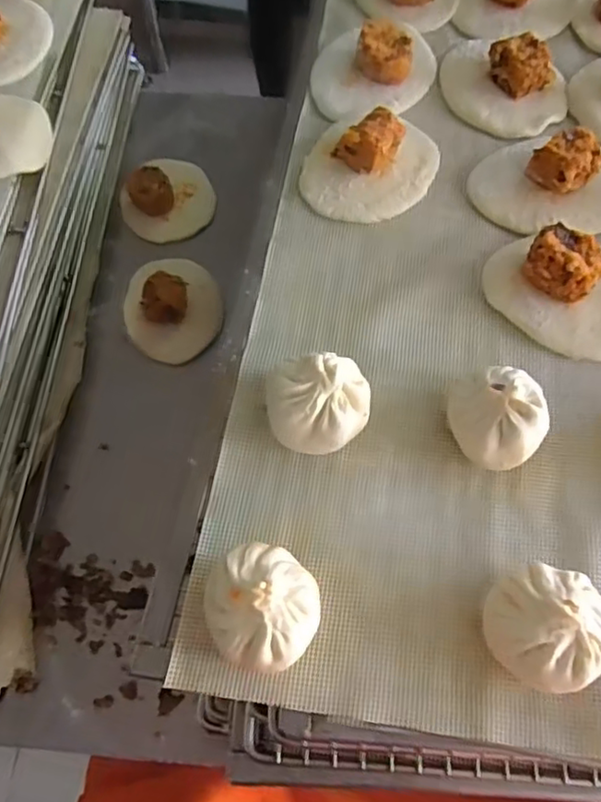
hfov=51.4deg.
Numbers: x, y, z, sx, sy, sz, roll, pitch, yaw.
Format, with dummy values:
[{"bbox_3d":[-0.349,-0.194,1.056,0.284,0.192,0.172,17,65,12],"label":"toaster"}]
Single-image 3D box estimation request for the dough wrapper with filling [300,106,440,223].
[{"bbox_3d":[0.047,-0.164,0.416,0.085,0.032,0.085,12,66,6],"label":"dough wrapper with filling"}]

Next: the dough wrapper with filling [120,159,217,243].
[{"bbox_3d":[-0.125,-0.193,0.577,0.088,0.039,0.084,0,65,1],"label":"dough wrapper with filling"}]

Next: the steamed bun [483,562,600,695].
[{"bbox_3d":[0.112,0.103,0.284,0.052,0.043,0.051,0,65,1],"label":"steamed bun"}]

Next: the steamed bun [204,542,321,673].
[{"bbox_3d":[-0.017,0.096,0.290,0.050,0.043,0.052,0,65,1],"label":"steamed bun"}]

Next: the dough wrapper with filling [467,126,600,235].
[{"bbox_3d":[0.169,-0.149,0.410,0.102,0.028,0.080,19,67,9],"label":"dough wrapper with filling"}]

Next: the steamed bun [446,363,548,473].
[{"bbox_3d":[0.103,0.009,0.328,0.047,0.045,0.054,-13,66,-5],"label":"steamed bun"}]

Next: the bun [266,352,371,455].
[{"bbox_3d":[0.010,0.003,0.333,0.054,0.043,0.051,0,65,1],"label":"bun"}]

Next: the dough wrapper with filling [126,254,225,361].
[{"bbox_3d":[-0.111,-0.085,0.526,0.082,0.038,0.100,-17,66,-7],"label":"dough wrapper with filling"}]

